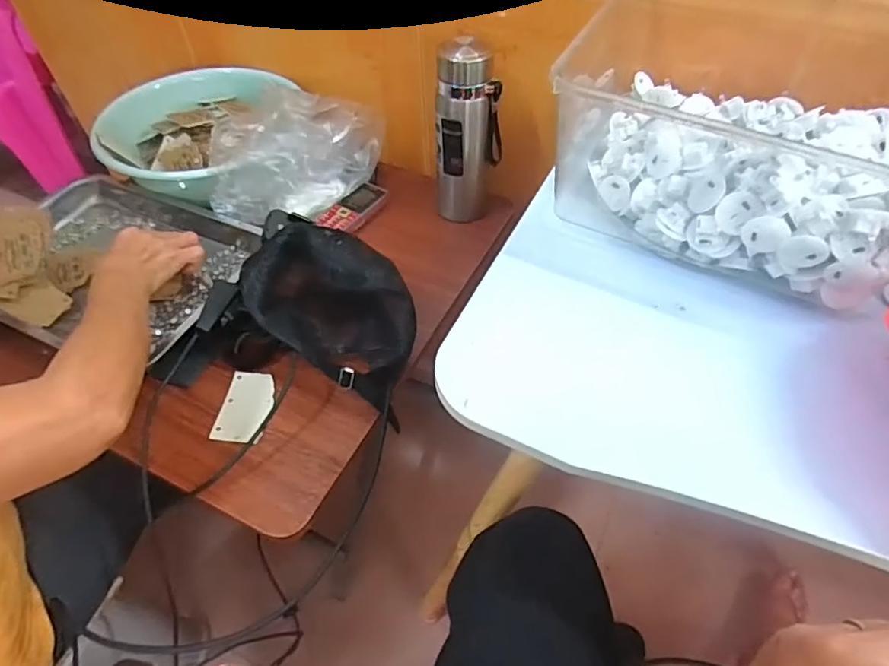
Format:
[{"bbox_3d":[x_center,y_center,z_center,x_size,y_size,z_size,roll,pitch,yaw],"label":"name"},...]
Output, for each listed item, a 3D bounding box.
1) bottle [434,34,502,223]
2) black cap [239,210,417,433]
[{"bbox_3d":[0.031,-0.255,0.737,0.079,0.234,0.061,5,51,6],"label":"bottle"},{"bbox_3d":[-0.120,-0.030,0.596,0.186,0.126,0.130,17,54,16],"label":"black cap"}]

